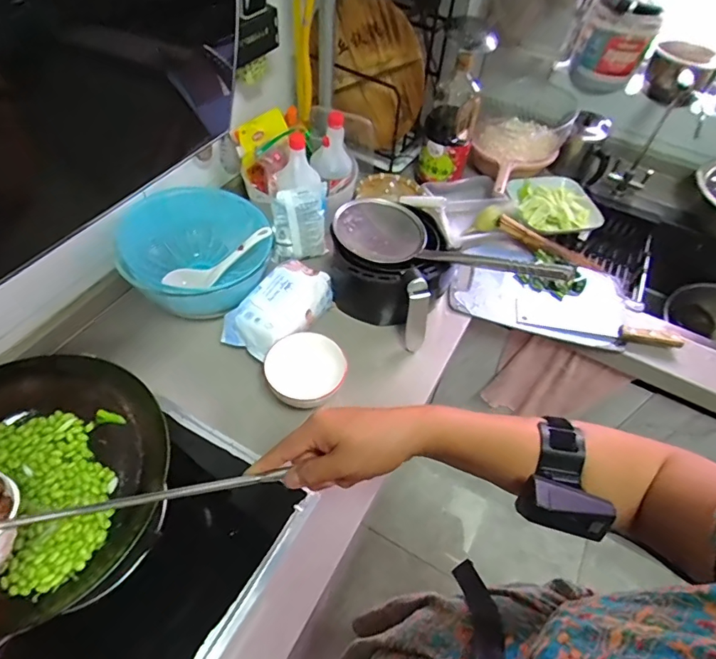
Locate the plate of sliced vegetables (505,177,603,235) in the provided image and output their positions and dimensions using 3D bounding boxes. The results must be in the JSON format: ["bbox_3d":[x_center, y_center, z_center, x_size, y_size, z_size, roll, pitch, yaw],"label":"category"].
[{"bbox_3d":[0.456,-0.296,1.097,0.187,0.040,0.181,3,53,-4],"label":"plate of sliced vegetables"}]

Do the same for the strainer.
[{"bbox_3d":[0.146,-0.145,0.809,0.409,0.077,0.135,23,52,34],"label":"strainer"}]

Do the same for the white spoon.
[{"bbox_3d":[-0.242,-0.119,0.835,0.206,0.031,0.048,-31,58,3],"label":"white spoon"}]

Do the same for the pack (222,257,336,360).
[{"bbox_3d":[-0.128,-0.038,0.807,0.106,0.069,0.188,37,58,21],"label":"pack"}]

